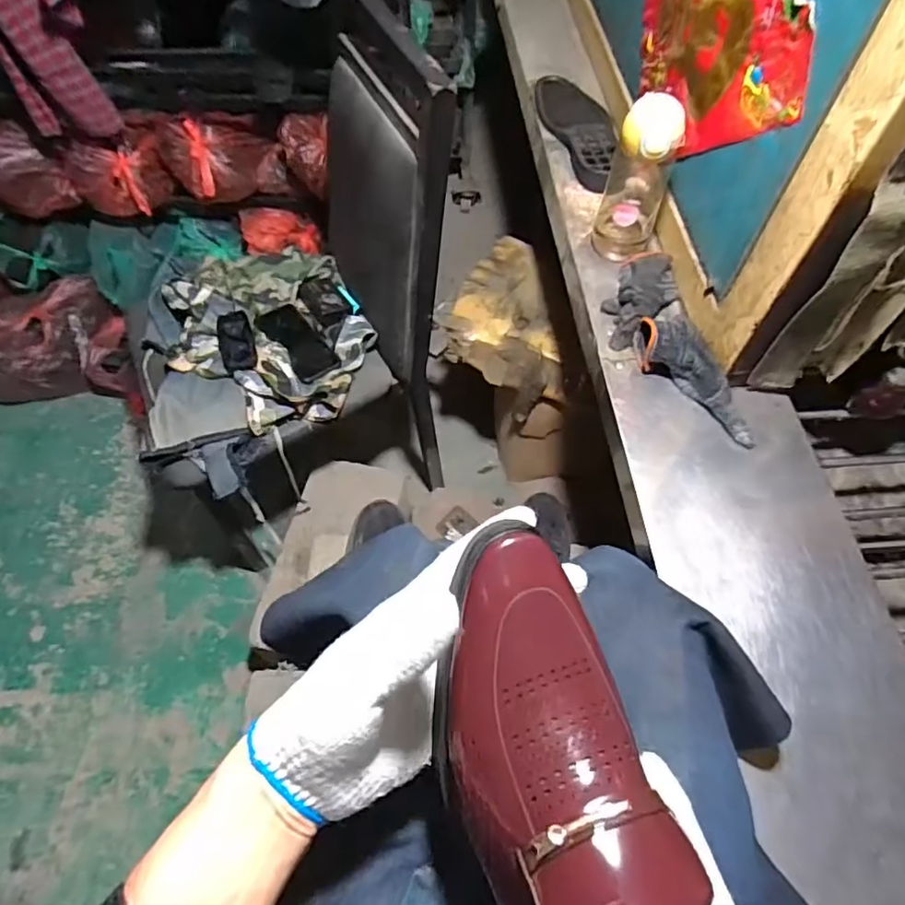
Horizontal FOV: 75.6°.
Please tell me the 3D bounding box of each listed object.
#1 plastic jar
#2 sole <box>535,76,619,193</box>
[{"bbox_3d":[0.219,-0.316,0.707,0.075,0.193,0.068,19,65,11],"label":"plastic jar"},{"bbox_3d":[0.197,-0.503,0.901,0.095,0.037,0.304,-10,63,-4],"label":"sole"}]

